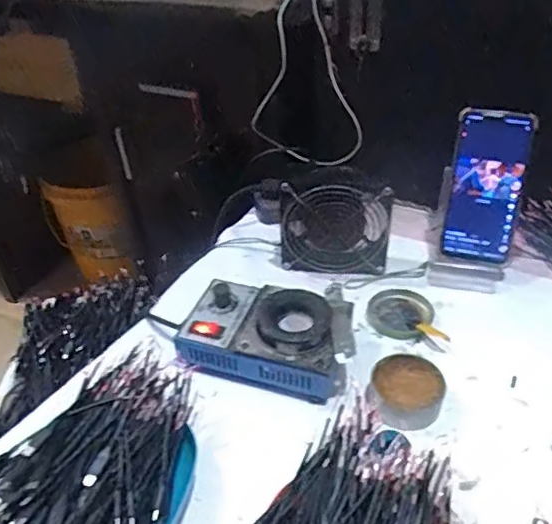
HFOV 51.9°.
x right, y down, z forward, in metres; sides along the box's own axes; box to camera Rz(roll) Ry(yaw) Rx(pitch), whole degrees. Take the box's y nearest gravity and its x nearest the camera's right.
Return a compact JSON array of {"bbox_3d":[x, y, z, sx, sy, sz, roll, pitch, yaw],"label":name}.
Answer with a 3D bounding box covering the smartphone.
[{"bbox_3d":[0.237,-0.085,0.633,0.079,0.167,0.015,8,4,12],"label":"smartphone"}]

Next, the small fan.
[{"bbox_3d":[0.066,-0.042,0.640,0.121,0.115,0.037,2,40,7],"label":"small fan"}]

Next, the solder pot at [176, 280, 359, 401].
[{"bbox_3d":[-0.008,0.068,0.544,0.161,0.060,0.111,5,40,11],"label":"solder pot"}]

